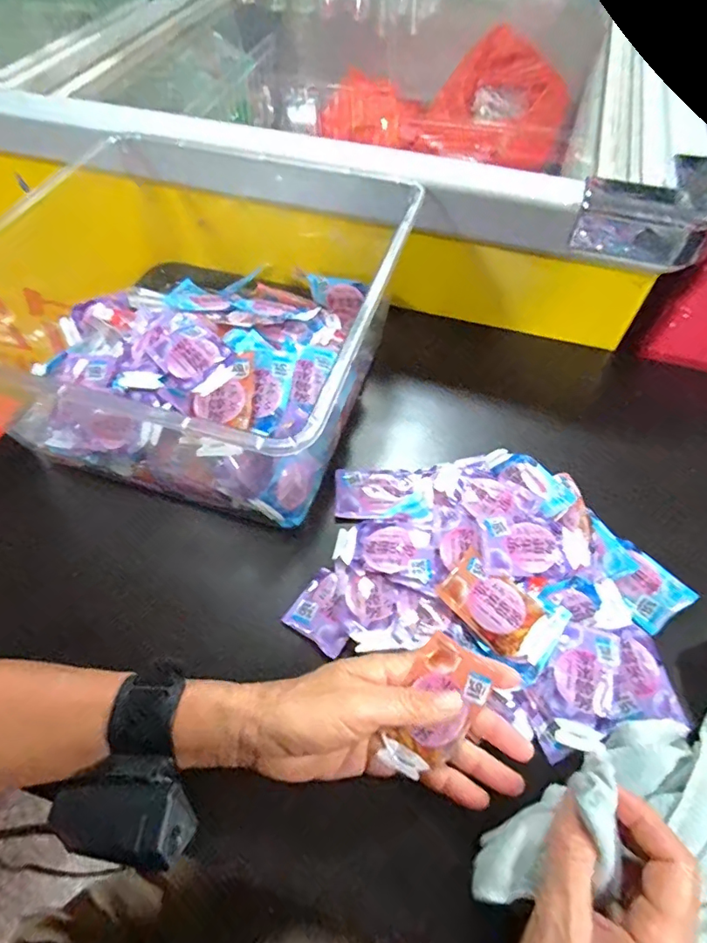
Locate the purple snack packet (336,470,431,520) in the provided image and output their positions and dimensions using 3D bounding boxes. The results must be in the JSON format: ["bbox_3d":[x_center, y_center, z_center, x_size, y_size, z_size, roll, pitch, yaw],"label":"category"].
[{"bbox_3d":[0.024,0.017,0.411,0.074,0.011,0.047,5,58,2],"label":"purple snack packet"}]

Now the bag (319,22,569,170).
[{"bbox_3d":[0.164,-0.706,0.974,0.474,0.177,0.156,20,59,25],"label":"bag"}]

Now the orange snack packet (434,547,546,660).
[{"bbox_3d":[0.094,0.090,0.349,0.064,0.007,0.046,40,65,21],"label":"orange snack packet"}]

